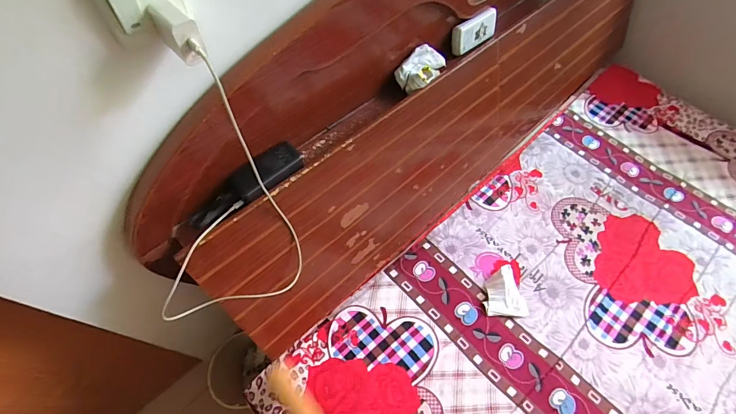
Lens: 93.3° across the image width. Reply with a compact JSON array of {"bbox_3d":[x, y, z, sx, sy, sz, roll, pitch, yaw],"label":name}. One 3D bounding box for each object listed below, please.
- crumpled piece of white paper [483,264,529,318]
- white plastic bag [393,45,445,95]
[{"bbox_3d":[0.369,0.224,0.938,0.109,0.026,0.135,1,61,-2],"label":"crumpled piece of white paper"},{"bbox_3d":[0.122,-0.315,0.775,0.070,0.050,0.141,32,64,16],"label":"white plastic bag"}]

